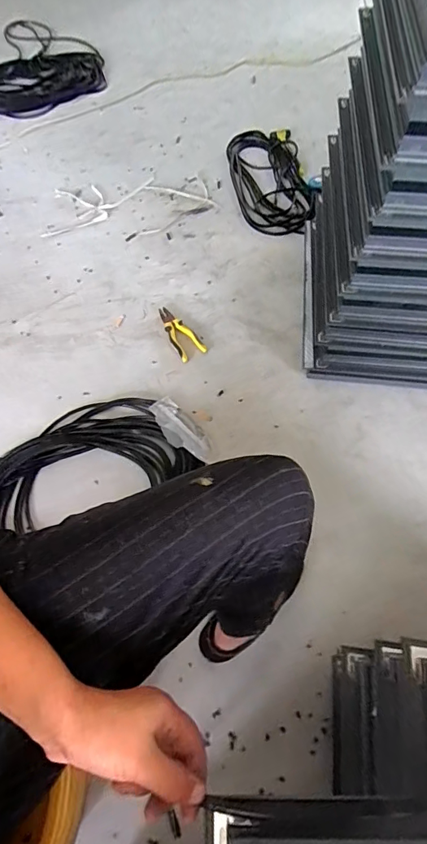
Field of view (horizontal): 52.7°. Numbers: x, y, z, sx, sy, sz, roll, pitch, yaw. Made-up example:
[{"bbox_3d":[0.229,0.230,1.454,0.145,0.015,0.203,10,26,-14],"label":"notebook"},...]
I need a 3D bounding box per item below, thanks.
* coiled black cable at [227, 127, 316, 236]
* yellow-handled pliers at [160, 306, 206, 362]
[{"bbox_3d":[0.201,-0.854,1.510,0.262,0.050,0.527,-8,61,-3],"label":"coiled black cable"},{"bbox_3d":[-0.098,-0.250,1.185,0.069,0.019,0.198,-27,63,-13],"label":"yellow-handled pliers"}]

